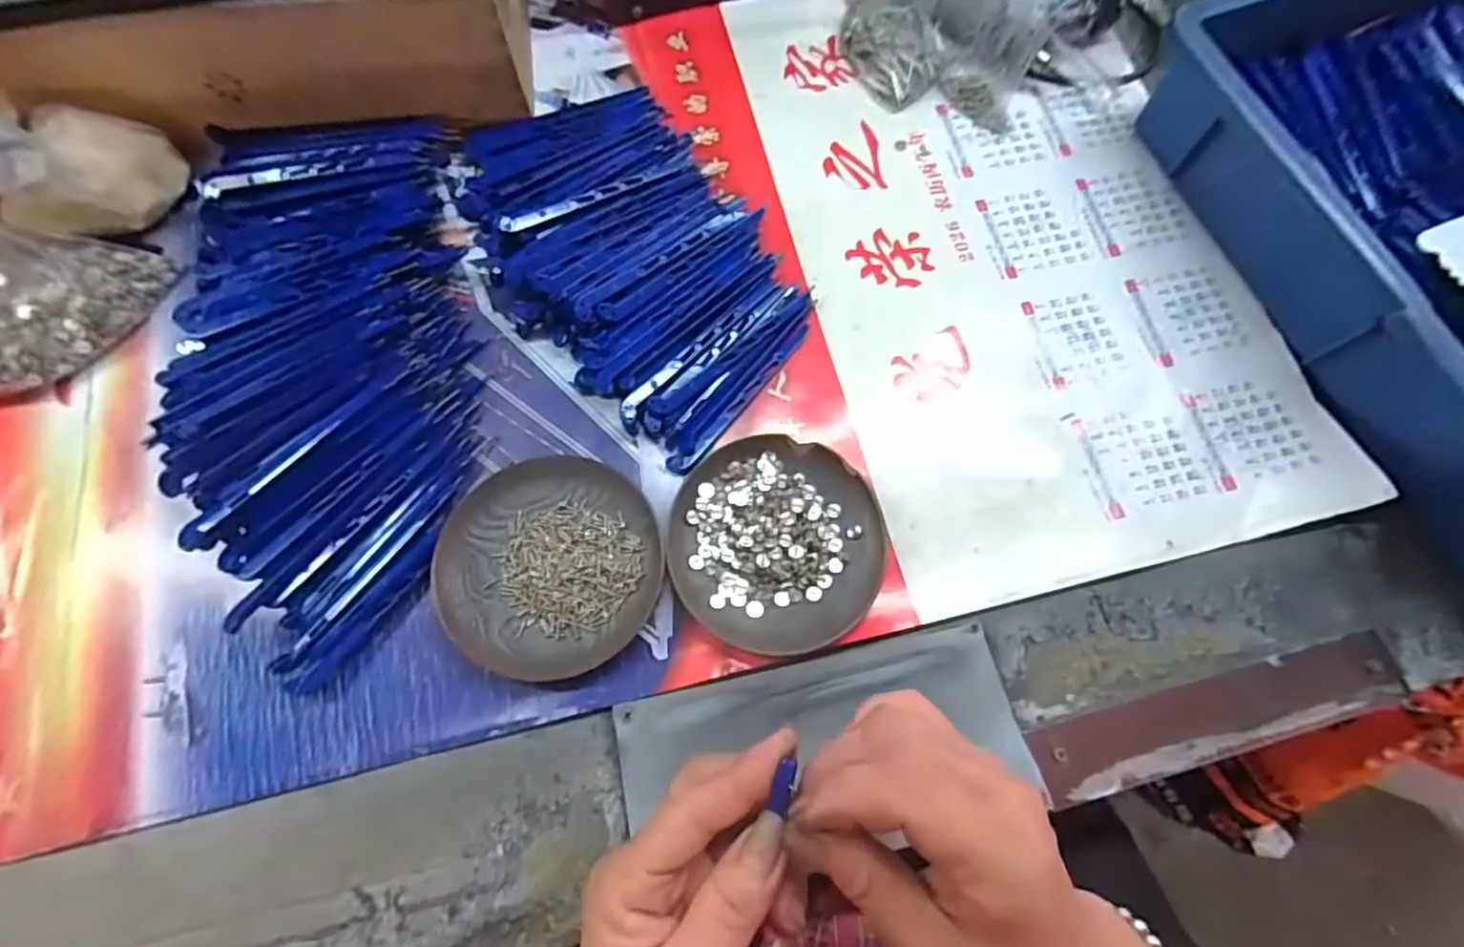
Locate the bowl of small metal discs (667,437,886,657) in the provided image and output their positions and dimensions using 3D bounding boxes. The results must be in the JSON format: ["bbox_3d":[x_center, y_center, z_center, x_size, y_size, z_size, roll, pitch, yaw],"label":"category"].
[{"bbox_3d":[0.024,0.036,0.357,0.112,0.015,0.113,0,73,-1],"label":"bowl of small metal discs"}]

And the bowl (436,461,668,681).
[{"bbox_3d":[-0.098,0.047,0.353,0.115,0.014,0.117,0,73,-1],"label":"bowl"}]

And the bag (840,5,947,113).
[{"bbox_3d":[0.114,-0.295,0.460,0.054,0.023,0.072,-29,75,-9],"label":"bag"}]

